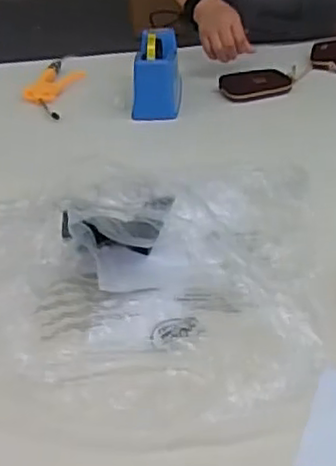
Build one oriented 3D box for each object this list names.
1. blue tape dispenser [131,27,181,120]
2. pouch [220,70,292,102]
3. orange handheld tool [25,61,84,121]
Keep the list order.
[{"bbox_3d":[-0.018,-0.269,1.089,0.084,0.102,0.173,-1,34,6],"label":"blue tape dispenser"},{"bbox_3d":[0.146,-0.246,1.106,0.112,0.026,0.073,-6,33,-3],"label":"pouch"},{"bbox_3d":[-0.195,-0.263,1.163,0.079,0.024,0.235,3,33,11],"label":"orange handheld tool"}]

